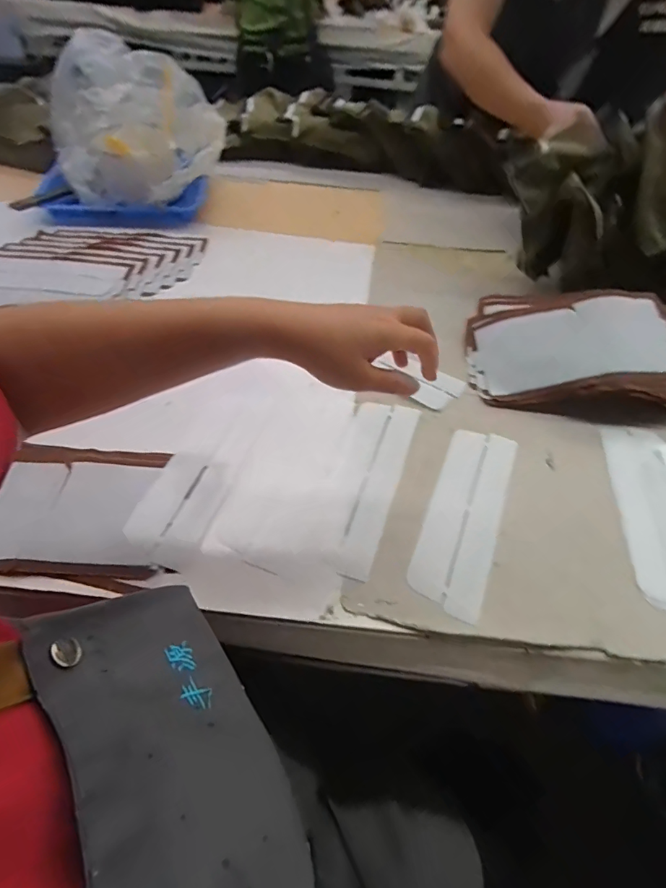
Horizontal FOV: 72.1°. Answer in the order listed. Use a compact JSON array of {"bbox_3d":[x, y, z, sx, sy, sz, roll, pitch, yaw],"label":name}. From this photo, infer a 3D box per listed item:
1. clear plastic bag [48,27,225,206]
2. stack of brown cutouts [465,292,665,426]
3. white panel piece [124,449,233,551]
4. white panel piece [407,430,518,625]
[{"bbox_3d":[-0.330,-0.531,0.767,0.246,0.209,0.252,-21,57,-19],"label":"clear plastic bag"},{"bbox_3d":[0.321,-0.133,0.590,0.278,0.073,0.200,6,52,0],"label":"stack of brown cutouts"},{"bbox_3d":[-0.145,0.052,0.448,0.071,0.009,0.108,14,53,7],"label":"white panel piece"},{"bbox_3d":[0.137,0.067,0.466,0.067,0.004,0.222,21,50,11],"label":"white panel piece"}]

